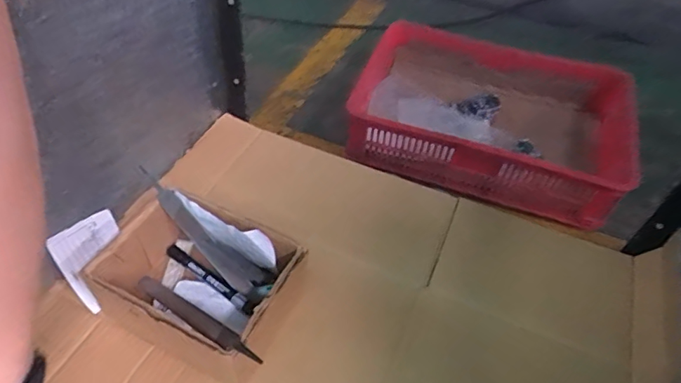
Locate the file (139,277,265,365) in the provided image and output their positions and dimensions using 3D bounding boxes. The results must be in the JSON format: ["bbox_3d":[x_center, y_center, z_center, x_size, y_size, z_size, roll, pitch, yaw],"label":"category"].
[{"bbox_3d":[-0.161,0.134,0.531,0.233,0.012,0.021,14,43,43],"label":"file"}]

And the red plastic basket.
[{"bbox_3d":[0.353,-0.161,1.185,0.685,0.167,0.378,21,50,14],"label":"red plastic basket"}]

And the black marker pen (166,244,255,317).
[{"bbox_3d":[-0.162,0.104,0.597,0.154,0.019,0.015,33,54,23],"label":"black marker pen"}]

